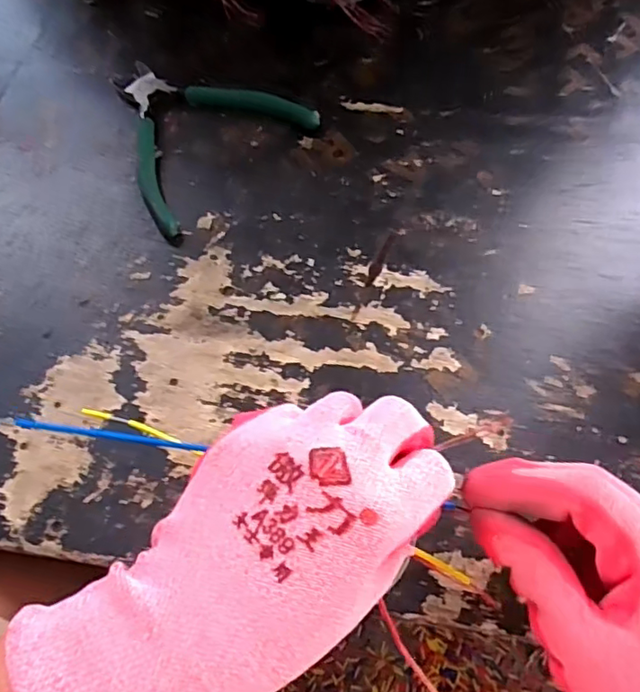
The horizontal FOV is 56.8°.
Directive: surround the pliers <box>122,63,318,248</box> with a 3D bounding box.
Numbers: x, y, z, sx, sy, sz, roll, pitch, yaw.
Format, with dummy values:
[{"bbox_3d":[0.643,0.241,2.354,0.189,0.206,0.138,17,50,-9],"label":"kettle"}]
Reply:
[{"bbox_3d":[-0.085,-0.156,0.417,0.140,0.012,0.130,-39,70,-13],"label":"pliers"}]

